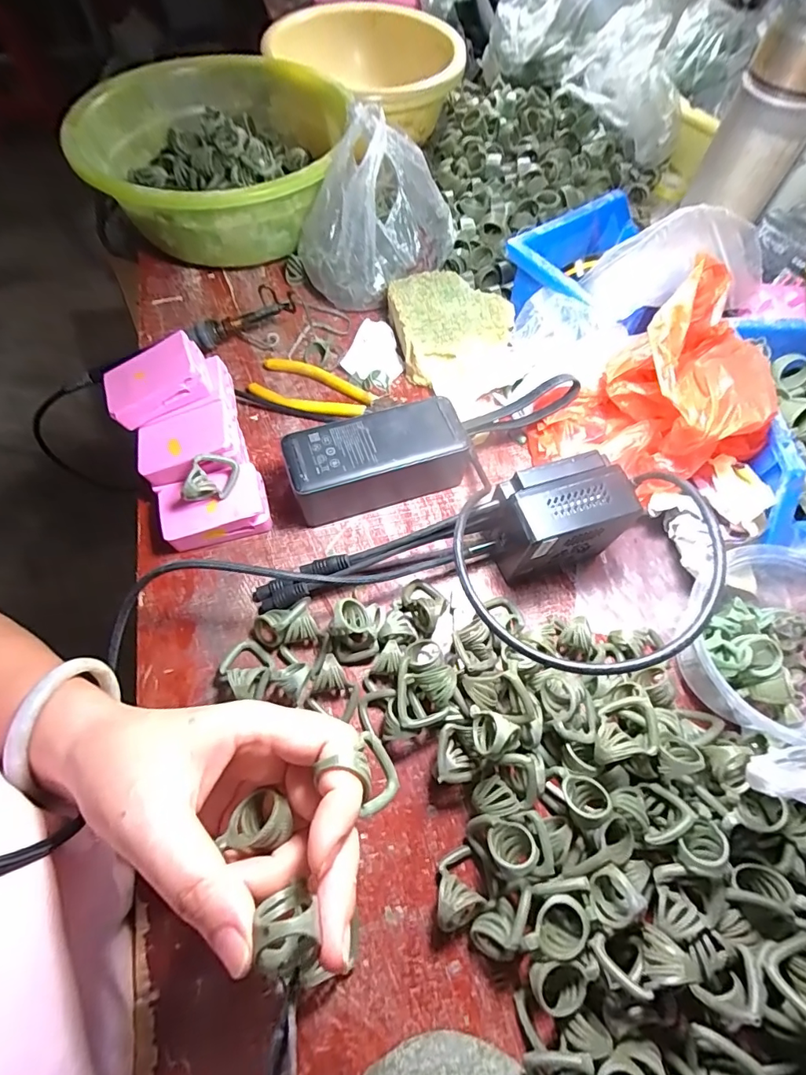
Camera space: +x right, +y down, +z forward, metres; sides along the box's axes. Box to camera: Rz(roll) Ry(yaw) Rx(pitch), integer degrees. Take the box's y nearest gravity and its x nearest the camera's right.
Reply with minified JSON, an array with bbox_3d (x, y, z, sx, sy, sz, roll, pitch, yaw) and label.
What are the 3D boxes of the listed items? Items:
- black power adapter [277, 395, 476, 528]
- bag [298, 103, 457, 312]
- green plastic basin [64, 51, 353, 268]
[{"bbox_3d":[-0.019,-0.058,0.362,0.129,0.048,0.052,-15,64,-9],"label":"black power adapter"},{"bbox_3d":[-0.027,-0.297,0.430,0.121,0.109,0.132,27,65,12],"label":"bag"},{"bbox_3d":[-0.180,-0.365,0.474,0.224,0.099,0.252,-2,63,-1],"label":"green plastic basin"}]

